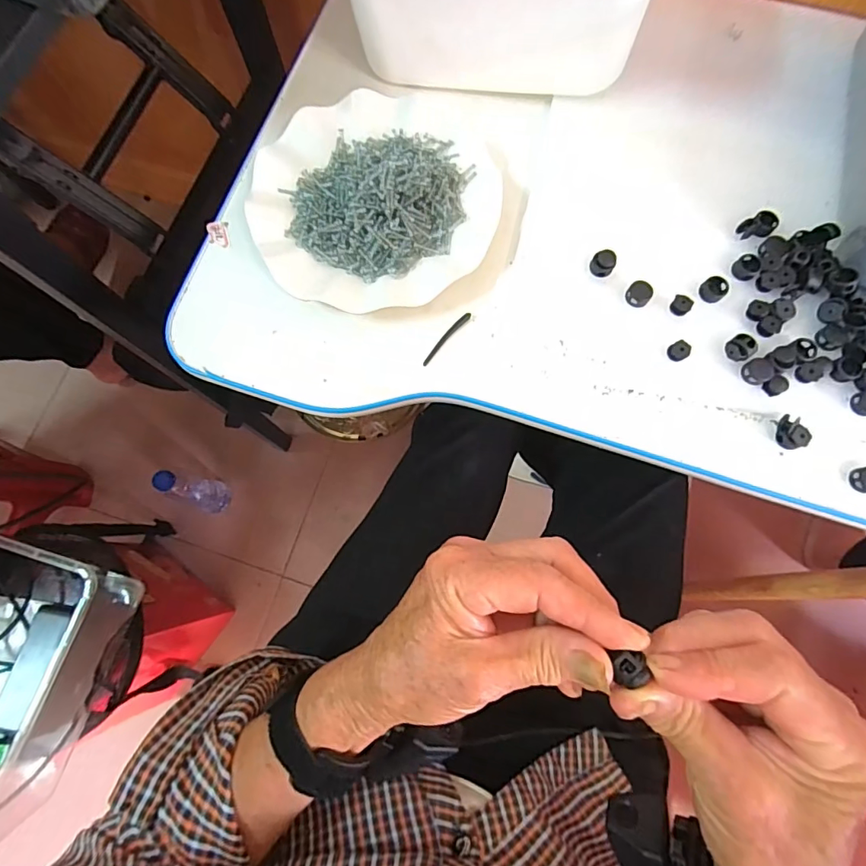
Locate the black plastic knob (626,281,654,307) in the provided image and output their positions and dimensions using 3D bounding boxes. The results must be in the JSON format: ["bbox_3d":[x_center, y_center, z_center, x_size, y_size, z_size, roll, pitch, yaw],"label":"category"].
[{"bbox_3d":[0.148,-0.100,0.351,0.017,0.008,0.017,0,79,1],"label":"black plastic knob"}]

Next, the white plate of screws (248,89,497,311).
[{"bbox_3d":[-0.043,-0.179,0.360,0.182,0.042,0.167,0,79,1],"label":"white plate of screws"}]

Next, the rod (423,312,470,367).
[{"bbox_3d":[0.009,-0.069,0.357,0.006,0.004,0.051,40,82,8],"label":"rod"}]

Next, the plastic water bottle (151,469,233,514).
[{"bbox_3d":[-0.433,0.105,0.866,0.063,0.222,0.059,7,78,2],"label":"plastic water bottle"}]

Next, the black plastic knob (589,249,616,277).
[{"bbox_3d":[0.124,-0.122,0.356,0.016,0.016,0.015,0,79,1],"label":"black plastic knob"}]

